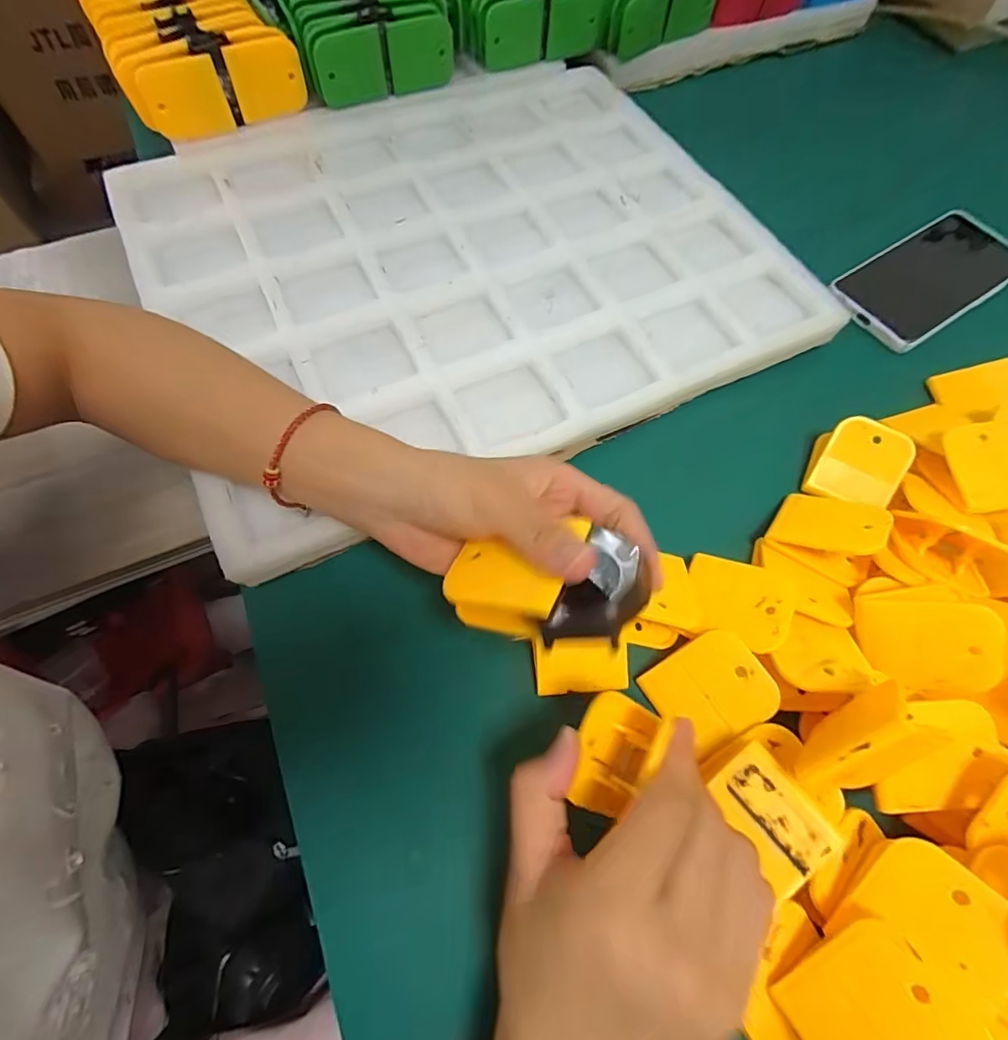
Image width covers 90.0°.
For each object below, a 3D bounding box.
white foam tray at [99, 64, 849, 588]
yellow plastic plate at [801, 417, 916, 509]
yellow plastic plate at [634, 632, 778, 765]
[{"bbox_3d":[-0.031,-0.196,0.373,0.423,0.022,0.354,-25,69,-13],"label":"white foam tray"},{"bbox_3d":[0.222,-0.036,0.316,0.052,0.007,0.051,18,92,12],"label":"yellow plastic plate"},{"bbox_3d":[0.103,0.085,0.253,0.055,0.004,0.047,-37,63,7],"label":"yellow plastic plate"}]

